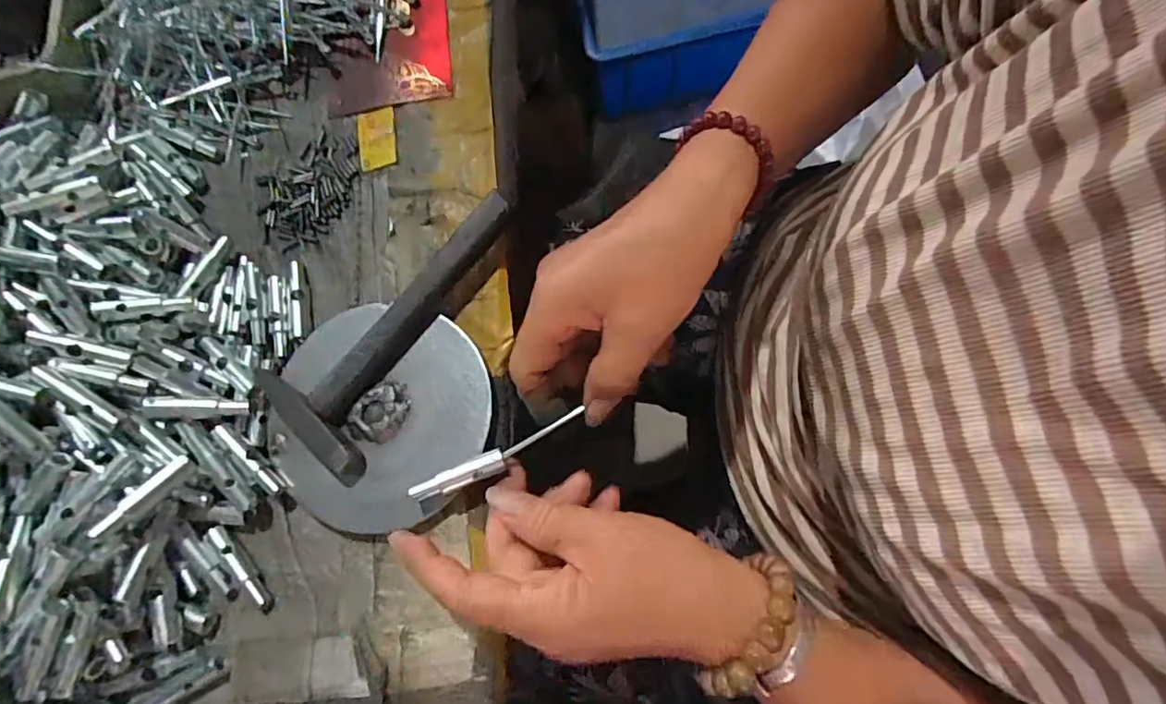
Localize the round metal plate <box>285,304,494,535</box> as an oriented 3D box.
[{"bbox_3d":[-0.109,0.033,0.312,0.117,0.008,0.121,-2,75,6],"label":"round metal plate"}]

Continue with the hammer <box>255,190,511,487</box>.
[{"bbox_3d":[-0.103,-0.018,0.321,0.073,0.032,0.174,37,81,11],"label":"hammer"}]

